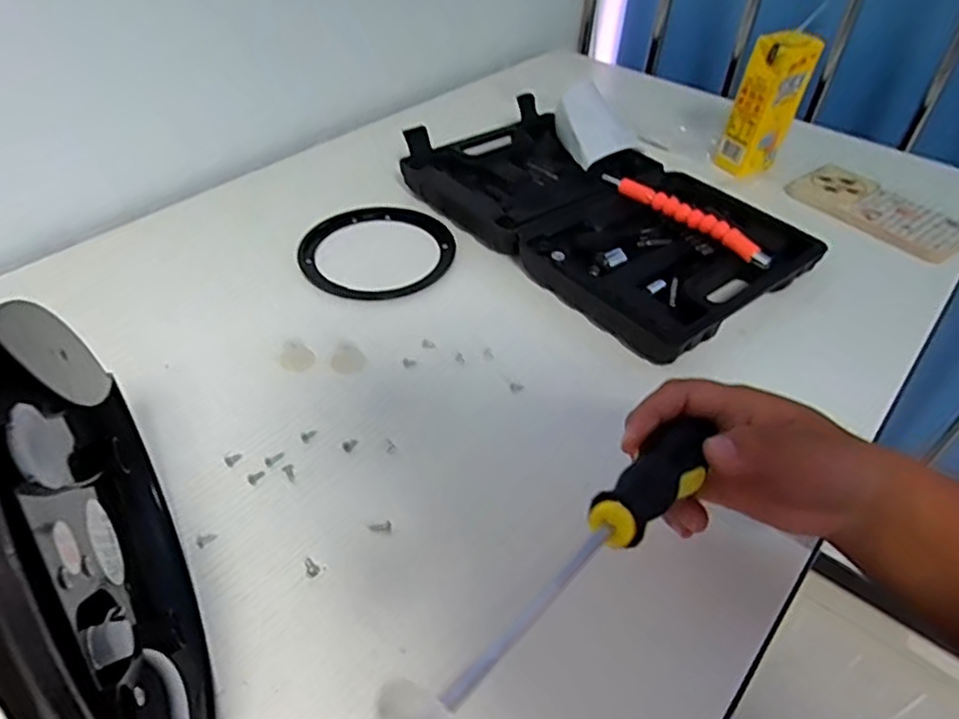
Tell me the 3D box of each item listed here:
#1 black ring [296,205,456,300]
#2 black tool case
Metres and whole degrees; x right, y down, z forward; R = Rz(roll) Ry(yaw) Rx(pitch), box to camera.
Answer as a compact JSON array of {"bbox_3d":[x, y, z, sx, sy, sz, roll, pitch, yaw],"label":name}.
[{"bbox_3d":[-0.088,-0.097,0.565,0.136,0.012,0.136,0,44,0],"label":"black ring"},{"bbox_3d":[0.102,-0.143,0.583,0.209,0.039,0.344,-29,51,-27],"label":"black tool case"}]

